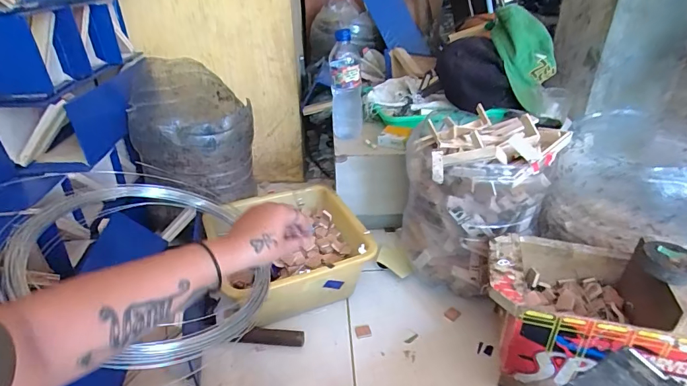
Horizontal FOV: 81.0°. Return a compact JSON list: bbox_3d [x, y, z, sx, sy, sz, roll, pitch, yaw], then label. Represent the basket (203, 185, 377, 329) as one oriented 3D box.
[{"bbox_3d":[-0.104,0.121,0.778,0.269,0.122,0.270,-15,33,-20],"label":"basket"}]

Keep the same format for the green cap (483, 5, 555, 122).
[{"bbox_3d":[0.418,-0.308,0.915,0.140,0.073,0.276,0,67,3],"label":"green cap"}]

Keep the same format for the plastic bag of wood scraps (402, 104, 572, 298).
[{"bbox_3d":[0.237,0.005,0.755,0.225,0.276,0.245,-1,31,2],"label":"plastic bag of wood scraps"}]

